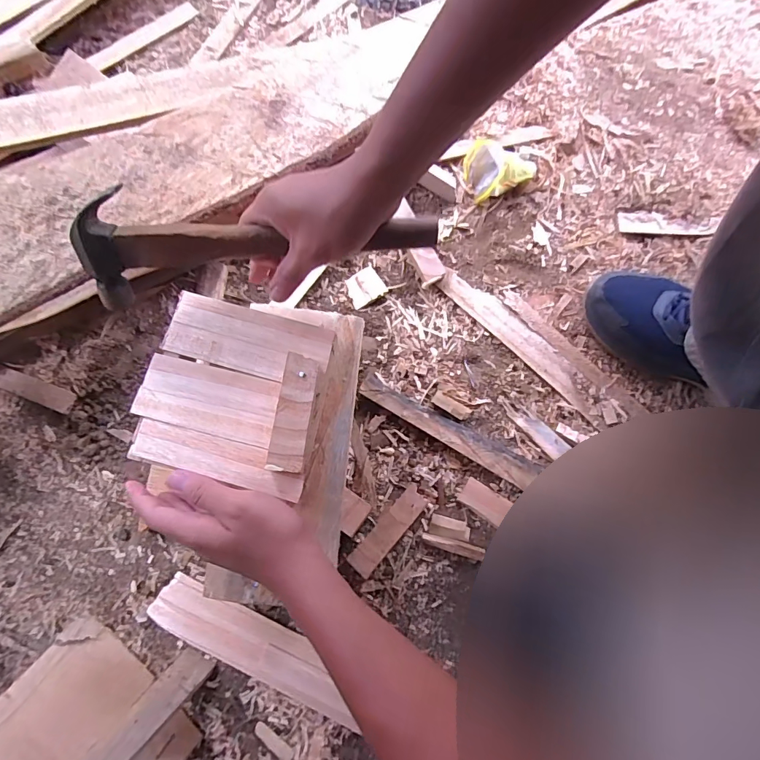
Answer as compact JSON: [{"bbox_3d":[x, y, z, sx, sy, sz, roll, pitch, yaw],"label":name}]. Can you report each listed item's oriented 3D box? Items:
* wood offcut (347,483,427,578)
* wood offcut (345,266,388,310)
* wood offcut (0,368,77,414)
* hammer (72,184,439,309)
[{"bbox_3d":[0.010,0.173,0.490,0.028,0.017,0.111,41,81,7],"label":"wood offcut"},{"bbox_3d":[-0.019,-0.120,0.554,0.049,0.012,0.042,-35,81,-7],"label":"wood offcut"},{"bbox_3d":[-0.421,0.012,0.518,0.101,0.010,0.026,21,79,4],"label":"wood offcut"},{"bbox_3d":[-0.090,-0.115,0.343,0.272,0.081,0.030,-6,39,-7],"label":"hammer"}]

